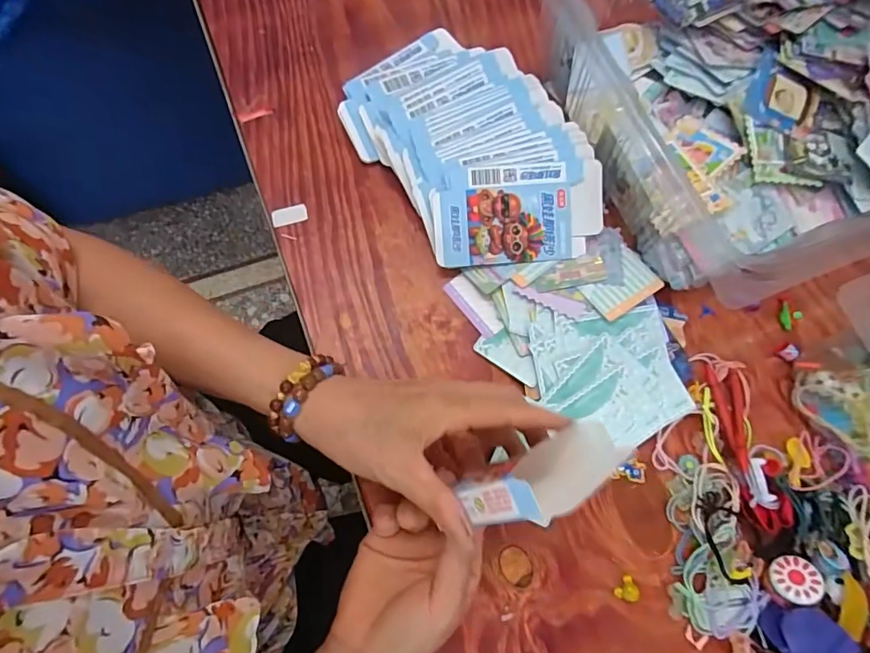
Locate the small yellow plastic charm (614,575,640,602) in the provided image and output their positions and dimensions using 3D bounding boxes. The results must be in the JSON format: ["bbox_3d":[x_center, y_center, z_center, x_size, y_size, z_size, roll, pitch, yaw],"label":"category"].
[{"bbox_3d":[0.148,0.202,0.372,0.017,0.004,0.018,0,74,0],"label":"small yellow plastic charm"}]

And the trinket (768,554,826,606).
[{"bbox_3d":[0.264,0.185,0.357,0.033,0.004,0.032,-12,49,14],"label":"trinket"}]

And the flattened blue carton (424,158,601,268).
[{"bbox_3d":[0.073,-0.098,0.428,0.149,0.007,0.083,-5,97,-2],"label":"flattened blue carton"}]

